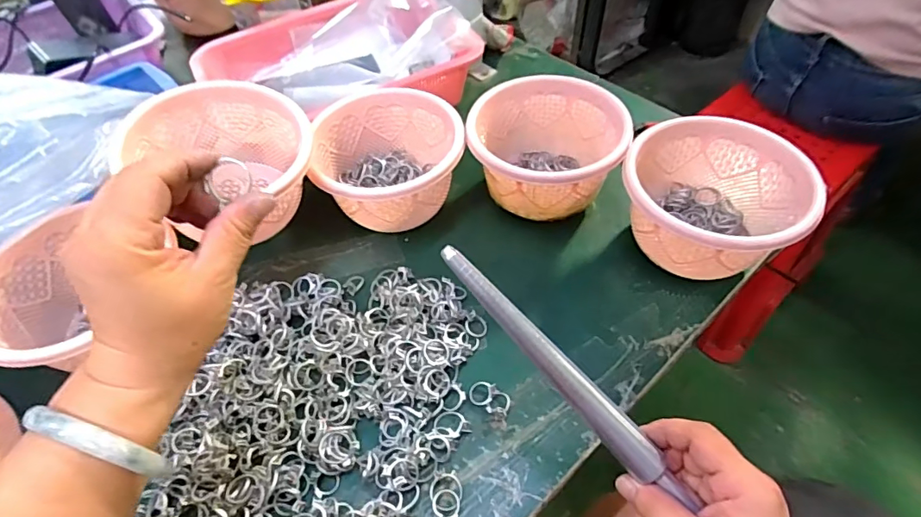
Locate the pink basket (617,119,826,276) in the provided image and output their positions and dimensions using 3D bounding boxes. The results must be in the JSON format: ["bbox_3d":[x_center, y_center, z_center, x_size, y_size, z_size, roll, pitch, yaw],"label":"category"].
[{"bbox_3d":[0.213,-0.045,0.433,0.141,0.093,0.126,29,58,24],"label":"pink basket"}]

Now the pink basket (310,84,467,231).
[{"bbox_3d":[-0.068,-0.094,0.489,0.137,0.080,0.132,-7,51,-3],"label":"pink basket"}]

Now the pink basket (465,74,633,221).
[{"bbox_3d":[0.083,-0.106,0.482,0.144,0.076,0.129,4,52,6],"label":"pink basket"}]

